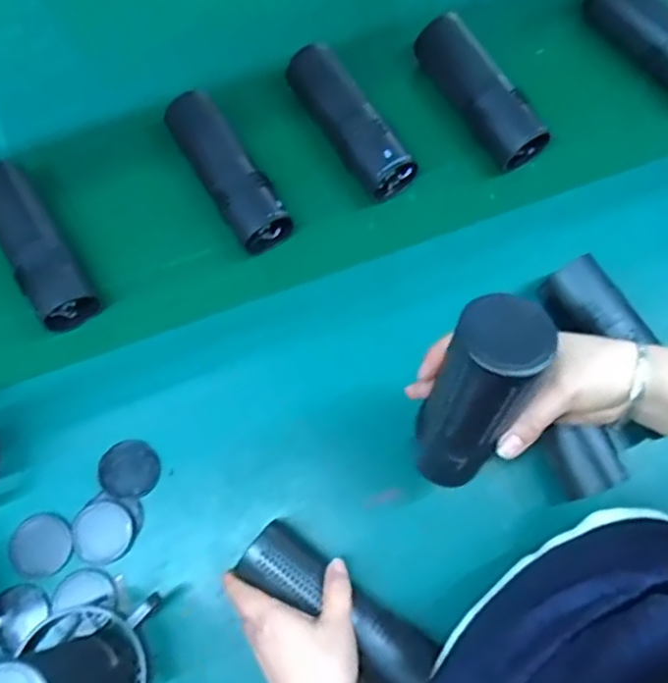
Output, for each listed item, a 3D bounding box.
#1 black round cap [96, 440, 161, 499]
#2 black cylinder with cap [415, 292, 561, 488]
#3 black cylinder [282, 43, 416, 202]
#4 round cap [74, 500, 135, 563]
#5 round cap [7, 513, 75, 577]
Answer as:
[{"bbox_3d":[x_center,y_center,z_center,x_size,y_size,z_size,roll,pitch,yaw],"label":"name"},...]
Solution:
[{"bbox_3d":[-0.178,0.112,0.545,0.050,0.007,0.050,0,74,0],"label":"black round cap"},{"bbox_3d":[0.085,0.039,0.393,0.050,0.163,0.046,4,53,-5],"label":"black cylinder with cap"},{"bbox_3d":[0.012,-0.221,0.616,0.049,0.046,0.175,-32,77,-8],"label":"black cylinder"},{"bbox_3d":[-0.196,0.162,0.532,0.050,0.004,0.050,0,74,0],"label":"round cap"},{"bbox_3d":[-0.252,0.175,0.538,0.053,0.004,0.051,-13,75,-3],"label":"round cap"}]

